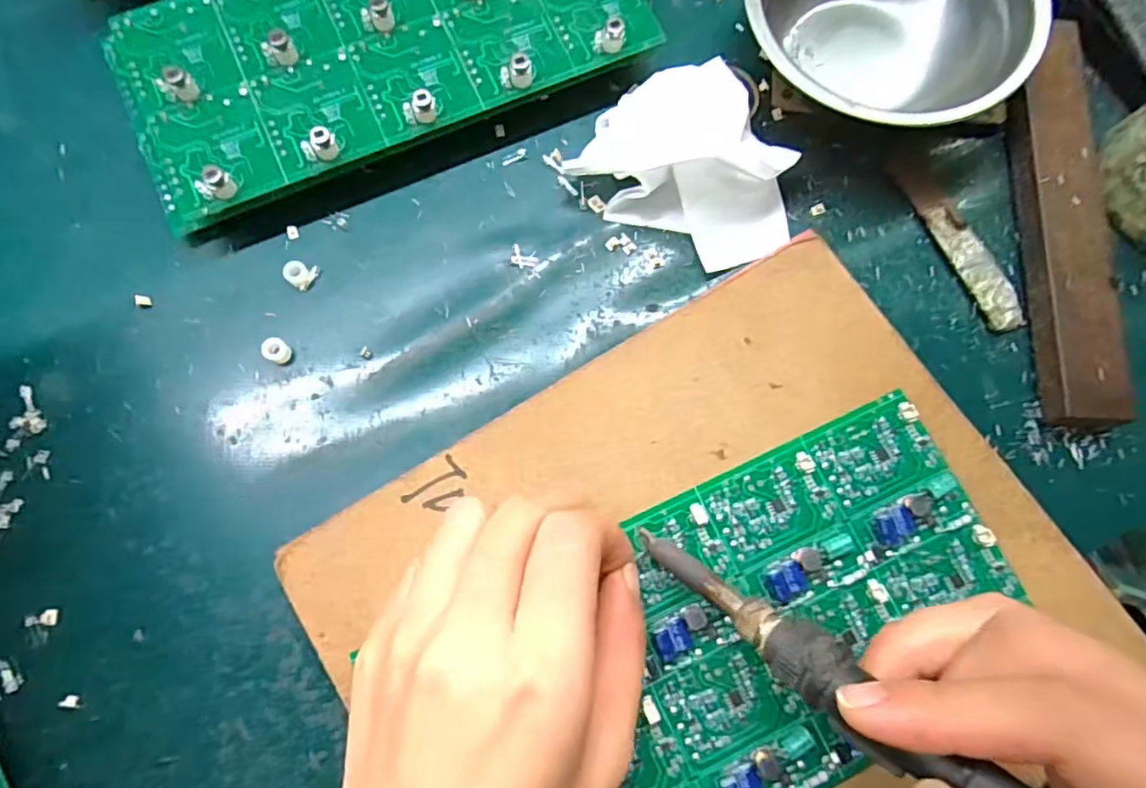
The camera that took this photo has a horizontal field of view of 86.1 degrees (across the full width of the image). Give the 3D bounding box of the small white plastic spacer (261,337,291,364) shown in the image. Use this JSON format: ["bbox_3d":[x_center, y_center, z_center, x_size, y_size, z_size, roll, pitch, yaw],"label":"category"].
[{"bbox_3d":[-0.126,-0.018,0.261,0.010,0.009,0.009,29,79,5],"label":"small white plastic spacer"}]

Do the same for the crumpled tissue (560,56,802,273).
[{"bbox_3d":[0.057,-0.104,0.278,0.097,0.024,0.076,39,80,7],"label":"crumpled tissue"}]

